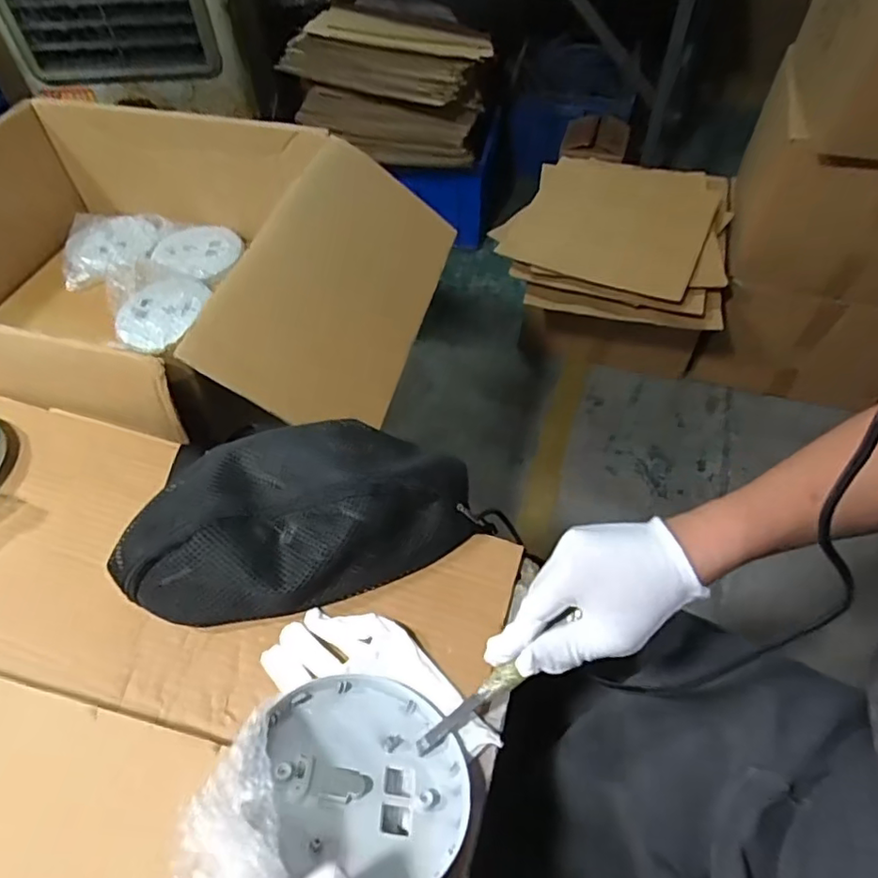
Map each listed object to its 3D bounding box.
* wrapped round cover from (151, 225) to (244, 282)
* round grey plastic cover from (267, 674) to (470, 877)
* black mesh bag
[{"bbox_3d":[-0.373,-0.286,0.898,0.125,0.023,0.112,0,52,1],"label":"wrapped round cover"},{"bbox_3d":[-0.041,0.208,0.360,0.115,0.018,0.133,-2,36,-29],"label":"round grey plastic cover"},{"bbox_3d":[-0.117,0.055,0.474,0.275,0.077,0.147,-15,54,-13],"label":"black mesh bag"}]

